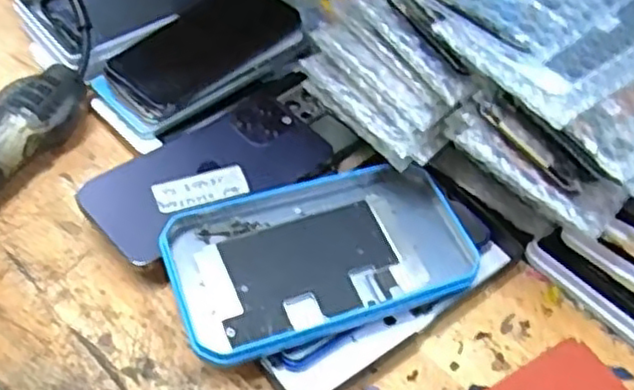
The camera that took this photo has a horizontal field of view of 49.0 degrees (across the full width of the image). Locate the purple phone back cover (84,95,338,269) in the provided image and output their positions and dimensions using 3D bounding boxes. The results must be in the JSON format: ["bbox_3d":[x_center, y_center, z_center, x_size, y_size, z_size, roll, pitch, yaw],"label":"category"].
[{"bbox_3d":[-0.069,-0.016,0.452,0.156,0.007,0.075,-31,68,-30],"label":"purple phone back cover"}]

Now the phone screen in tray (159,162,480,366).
[{"bbox_3d":[0.001,0.032,0.412,0.173,0.009,0.103,-13,56,-18],"label":"phone screen in tray"}]

